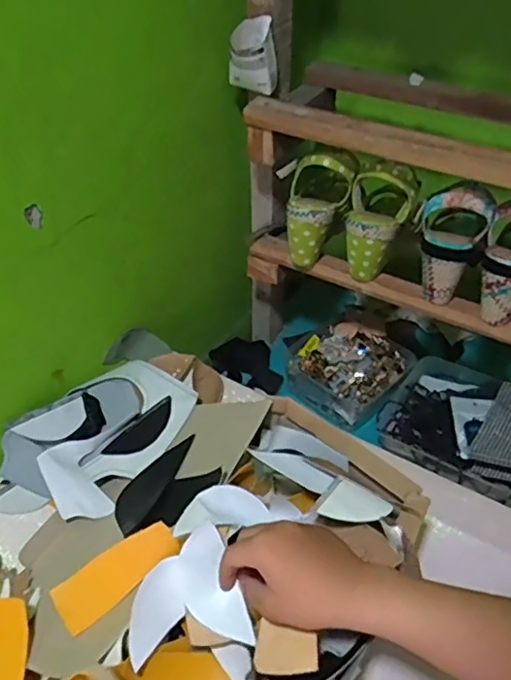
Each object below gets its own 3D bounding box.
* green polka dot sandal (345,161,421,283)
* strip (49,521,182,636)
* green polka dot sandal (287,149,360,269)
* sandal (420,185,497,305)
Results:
[{"bbox_3d":[0.143,-0.146,0.736,0.076,0.145,0.064,25,16,25],"label":"green polka dot sandal"},{"bbox_3d":[-0.117,0.195,0.497,0.111,0.008,0.045,-35,54,-8],"label":"strip"},{"bbox_3d":[0.071,-0.173,0.766,0.080,0.152,0.070,24,9,24],"label":"green polka dot sandal"},{"bbox_3d":[0.233,-0.119,0.713,0.079,0.128,0.092,15,43,15],"label":"sandal"}]

